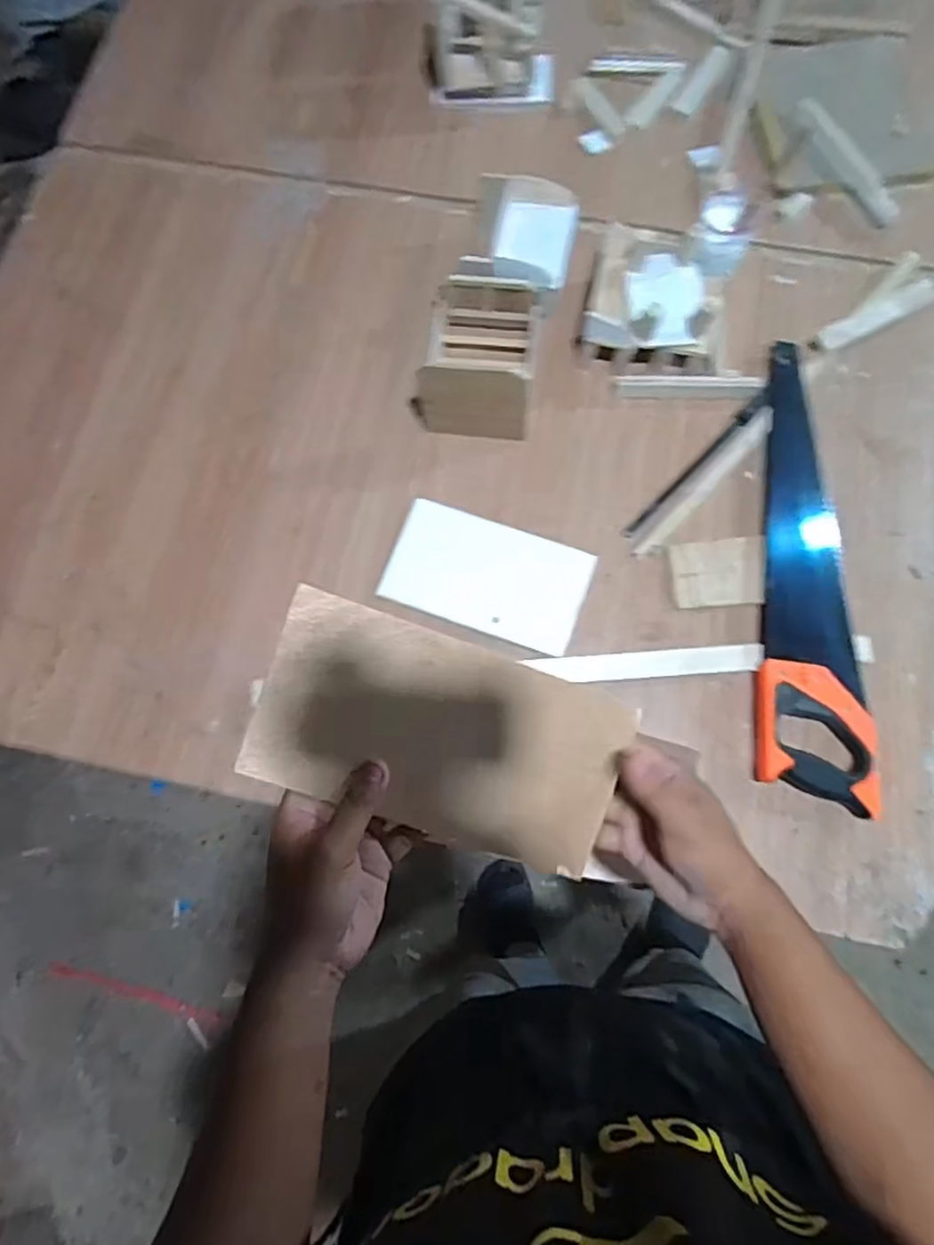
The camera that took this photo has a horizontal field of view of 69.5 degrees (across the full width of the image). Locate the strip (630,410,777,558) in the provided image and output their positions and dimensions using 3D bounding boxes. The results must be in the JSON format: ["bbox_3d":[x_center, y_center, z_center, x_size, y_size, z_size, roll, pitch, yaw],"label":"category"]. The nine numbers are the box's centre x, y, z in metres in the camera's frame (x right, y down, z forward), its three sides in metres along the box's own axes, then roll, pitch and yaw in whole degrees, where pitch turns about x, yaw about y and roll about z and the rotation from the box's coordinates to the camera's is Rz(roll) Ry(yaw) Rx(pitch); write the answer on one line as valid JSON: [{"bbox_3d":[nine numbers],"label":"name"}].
[{"bbox_3d":[0.267,-0.160,0.765,0.228,0.018,0.030,-44,78,-10],"label":"strip"}]

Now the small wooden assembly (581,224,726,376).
[{"bbox_3d":[0.218,-0.367,0.778,0.165,0.087,0.138,4,75,2],"label":"small wooden assembly"}]

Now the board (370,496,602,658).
[{"bbox_3d":[0.023,-0.053,0.747,0.212,0.012,0.127,19,76,6],"label":"board"}]

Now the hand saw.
[{"bbox_3d":[0.374,-0.072,0.728,0.119,0.037,0.525,6,75,2],"label":"hand saw"}]

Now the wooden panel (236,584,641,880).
[{"bbox_3d":[-0.015,0.074,0.429,0.227,0.010,0.120,20,93,-9],"label":"wooden panel"}]

